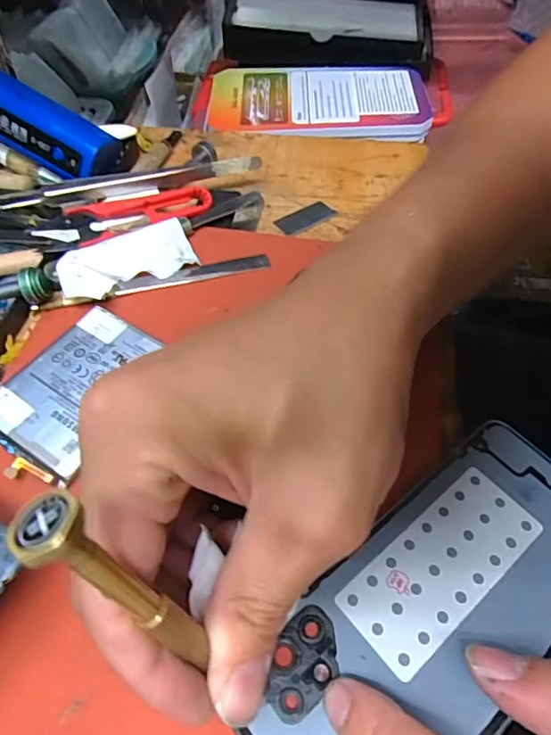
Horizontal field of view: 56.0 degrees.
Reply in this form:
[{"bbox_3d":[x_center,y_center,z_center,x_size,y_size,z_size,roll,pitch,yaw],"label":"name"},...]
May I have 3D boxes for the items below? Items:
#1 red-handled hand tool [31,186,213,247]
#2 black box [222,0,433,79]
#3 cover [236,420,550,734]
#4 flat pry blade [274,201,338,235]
[{"bbox_3d":[-0.084,-0.087,0.296,0.098,0.006,0.024,-23,78,-21],"label":"red-handled hand tool"},{"bbox_3d":[0.053,-0.340,0.499,0.200,0.038,0.158,3,53,1],"label":"black box"},{"bbox_3d":[0.060,0.084,0.184,0.155,0.005,0.069,-35,61,-23],"label":"cover"},{"bbox_3d":[0.019,-0.095,0.325,0.038,0.004,0.020,-27,58,-20],"label":"flat pry blade"}]

